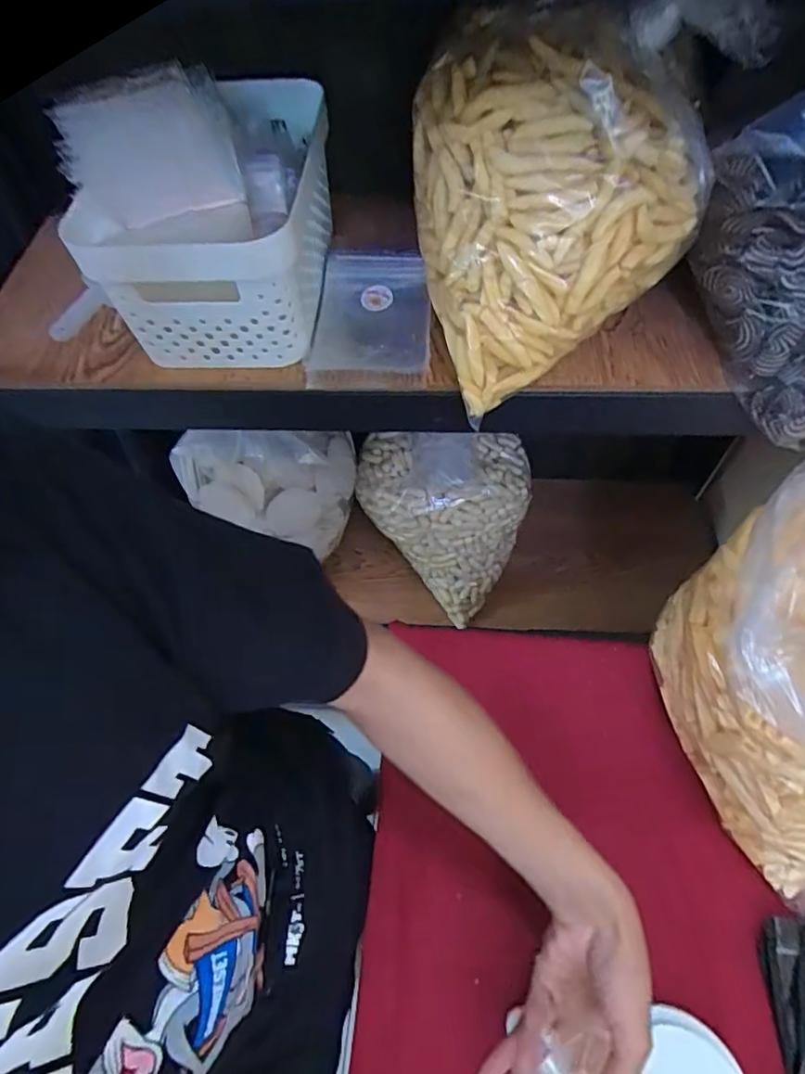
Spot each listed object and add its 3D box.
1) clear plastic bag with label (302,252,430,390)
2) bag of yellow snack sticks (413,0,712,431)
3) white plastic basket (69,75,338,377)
[{"bbox_3d":[-0.028,-0.198,0.509,0.103,0.023,0.165,0,59,4],"label":"clear plastic bag with label"},{"bbox_3d":[0.122,-0.241,0.423,0.206,0.162,0.168,-16,59,-5],"label":"bag of yellow snack sticks"},{"bbox_3d":[-0.164,-0.290,0.513,0.179,0.123,0.288,-3,59,3],"label":"white plastic basket"}]

